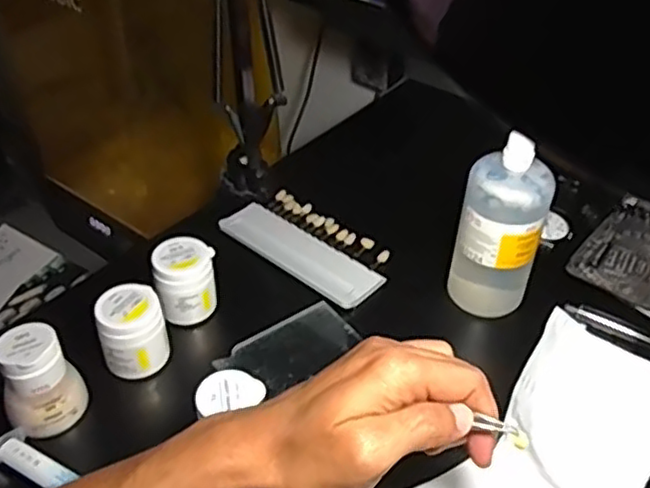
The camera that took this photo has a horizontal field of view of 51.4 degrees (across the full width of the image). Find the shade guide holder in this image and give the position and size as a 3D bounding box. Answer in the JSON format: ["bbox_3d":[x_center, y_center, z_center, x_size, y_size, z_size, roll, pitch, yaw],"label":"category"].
[{"bbox_3d":[-0.021,0.006,0.578,0.152,0.014,0.055,30,49,29],"label":"shade guide holder"}]

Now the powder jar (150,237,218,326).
[{"bbox_3d":[-0.105,0.028,0.513,0.044,0.051,0.043,1,42,-1],"label":"powder jar"}]

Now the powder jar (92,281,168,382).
[{"bbox_3d":[-0.133,0.063,0.475,0.042,0.060,0.042,1,42,-1],"label":"powder jar"}]

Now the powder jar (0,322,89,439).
[{"bbox_3d":[-0.183,0.089,0.434,0.046,0.069,0.038,-23,47,-25],"label":"powder jar"}]

